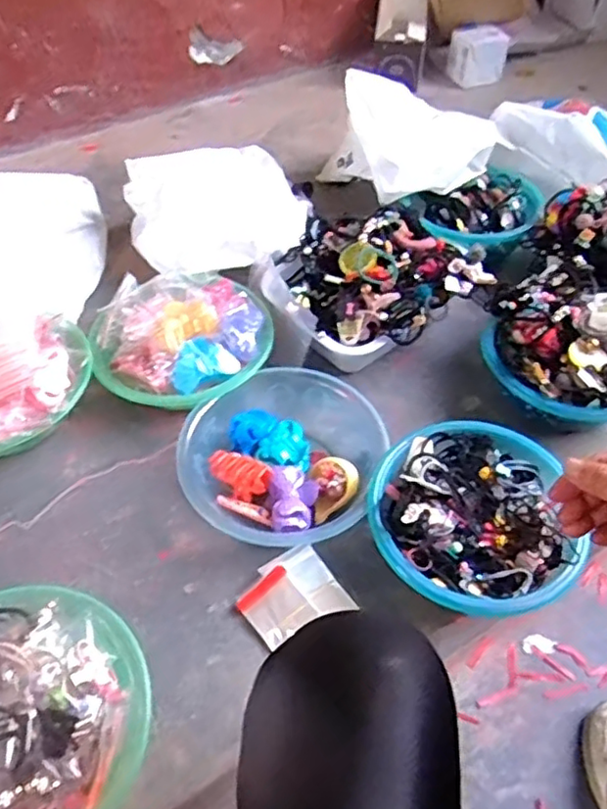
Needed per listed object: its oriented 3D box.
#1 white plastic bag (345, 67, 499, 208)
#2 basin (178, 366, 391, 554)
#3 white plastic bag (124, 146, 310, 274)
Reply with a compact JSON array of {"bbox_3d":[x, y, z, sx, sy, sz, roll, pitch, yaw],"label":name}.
[{"bbox_3d":[0.209,-0.456,1.048,0.245,0.128,0.177,-22,54,-17],"label":"white plastic bag"},{"bbox_3d":[-0.027,0.066,0.758,0.228,0.067,0.244,16,52,13],"label":"basin"},{"bbox_3d":[-0.136,-0.310,1.023,0.277,0.107,0.259,-4,50,-3],"label":"white plastic bag"}]

